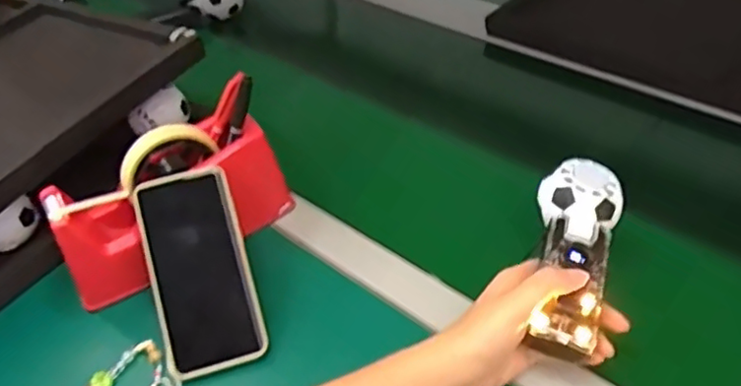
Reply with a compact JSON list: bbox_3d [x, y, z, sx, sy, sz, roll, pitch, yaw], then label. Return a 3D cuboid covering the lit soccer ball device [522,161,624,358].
[{"bbox_3d":[0.149,0.042,0.471,0.059,0.024,0.164,8,50,17],"label":"lit soccer ball device"}]

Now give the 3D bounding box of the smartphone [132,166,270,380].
[{"bbox_3d":[-0.138,0.061,0.510,0.081,0.018,0.157,-19,75,2],"label":"smartphone"}]

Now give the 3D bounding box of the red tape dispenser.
[{"bbox_3d":[-0.173,0.004,0.550,0.199,0.113,0.074,-28,45,-21],"label":"red tape dispenser"}]

